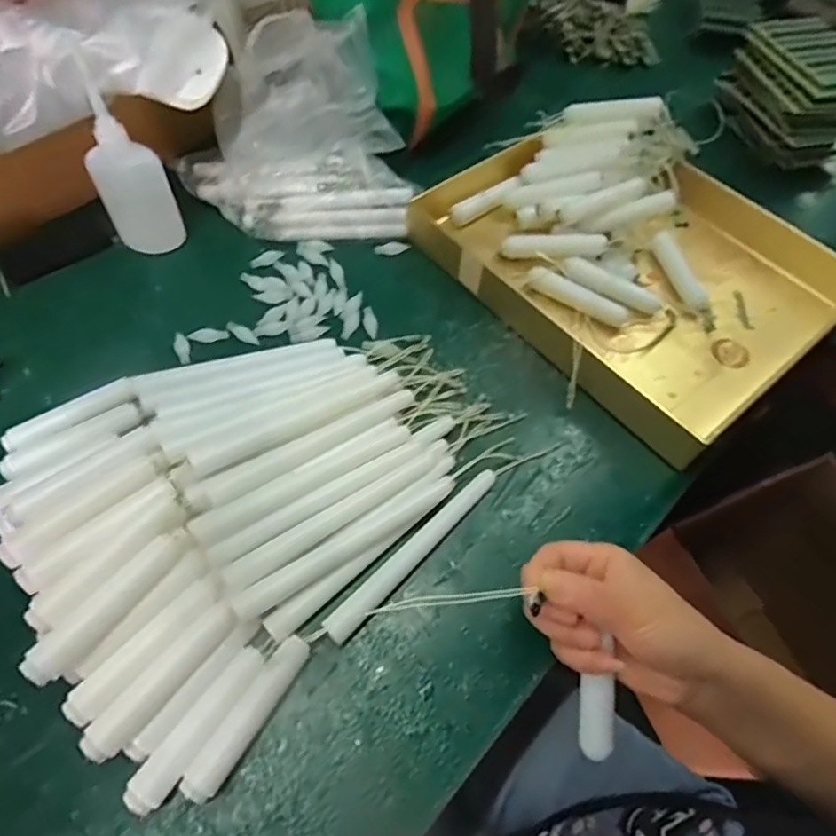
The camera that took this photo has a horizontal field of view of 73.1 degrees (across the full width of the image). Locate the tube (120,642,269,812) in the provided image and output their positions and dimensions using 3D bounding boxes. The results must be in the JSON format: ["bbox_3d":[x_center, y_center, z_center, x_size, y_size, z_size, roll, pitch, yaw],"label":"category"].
[{"bbox_3d":[-0.118,0.167,0.307,0.019,0.017,0.088,32,61,15],"label":"tube"}]

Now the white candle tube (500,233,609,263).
[{"bbox_3d":[0.119,-0.150,0.497,0.089,0.022,0.017,2,60,14],"label":"white candle tube"}]

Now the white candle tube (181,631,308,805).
[{"bbox_3d":[-0.091,0.163,0.310,0.017,0.019,0.088,31,61,14],"label":"white candle tube"}]

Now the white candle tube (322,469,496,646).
[{"bbox_3d":[-0.002,0.082,0.366,0.018,0.013,0.149,39,63,18],"label":"white candle tube"}]

